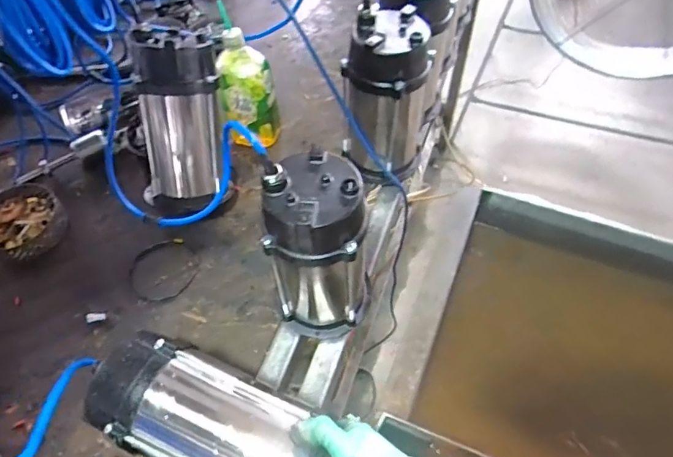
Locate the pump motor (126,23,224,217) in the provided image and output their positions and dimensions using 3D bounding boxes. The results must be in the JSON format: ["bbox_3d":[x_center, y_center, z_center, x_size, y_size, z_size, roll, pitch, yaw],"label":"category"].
[{"bbox_3d":[-0.232,-0.163,0.737,0.104,0.268,0.121,7,27,7],"label":"pump motor"}]

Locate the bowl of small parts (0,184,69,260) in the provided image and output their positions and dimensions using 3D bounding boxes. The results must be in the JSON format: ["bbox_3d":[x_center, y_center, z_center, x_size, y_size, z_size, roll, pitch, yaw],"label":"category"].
[{"bbox_3d":[-0.529,-0.017,0.805,0.125,0.045,0.131,-1,56,2],"label":"bowl of small parts"}]

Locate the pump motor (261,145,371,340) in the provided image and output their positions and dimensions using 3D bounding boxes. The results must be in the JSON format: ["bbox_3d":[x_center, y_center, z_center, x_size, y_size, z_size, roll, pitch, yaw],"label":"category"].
[{"bbox_3d":[-0.017,0.034,0.617,0.112,0.263,0.127,11,57,9],"label":"pump motor"}]

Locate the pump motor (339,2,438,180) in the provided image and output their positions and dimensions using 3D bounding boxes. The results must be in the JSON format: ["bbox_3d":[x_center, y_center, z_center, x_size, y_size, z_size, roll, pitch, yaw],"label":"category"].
[{"bbox_3d":[0.082,-0.198,0.761,0.124,0.258,0.106,-38,63,-21],"label":"pump motor"}]

